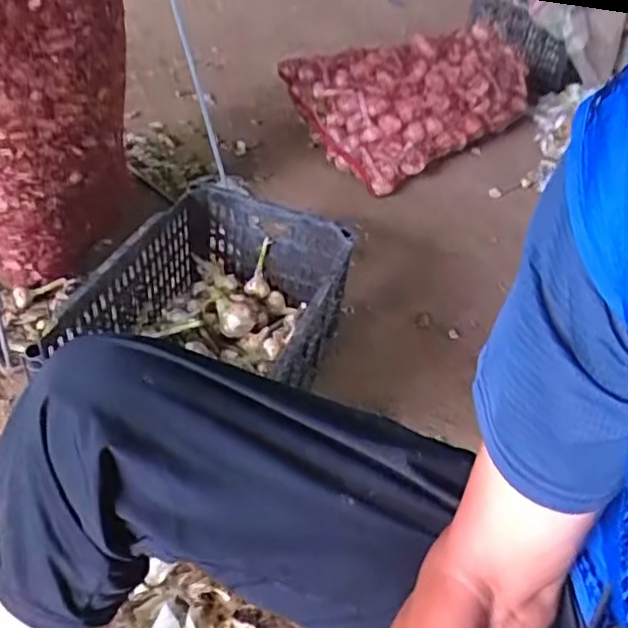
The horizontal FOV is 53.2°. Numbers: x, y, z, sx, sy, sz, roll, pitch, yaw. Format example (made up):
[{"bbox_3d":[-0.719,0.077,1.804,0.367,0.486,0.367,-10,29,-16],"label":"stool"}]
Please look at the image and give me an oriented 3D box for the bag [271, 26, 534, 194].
[{"bbox_3d":[0.243,-0.563,1.578,0.574,0.219,0.330,-29,53,-34],"label":"bag"}]

